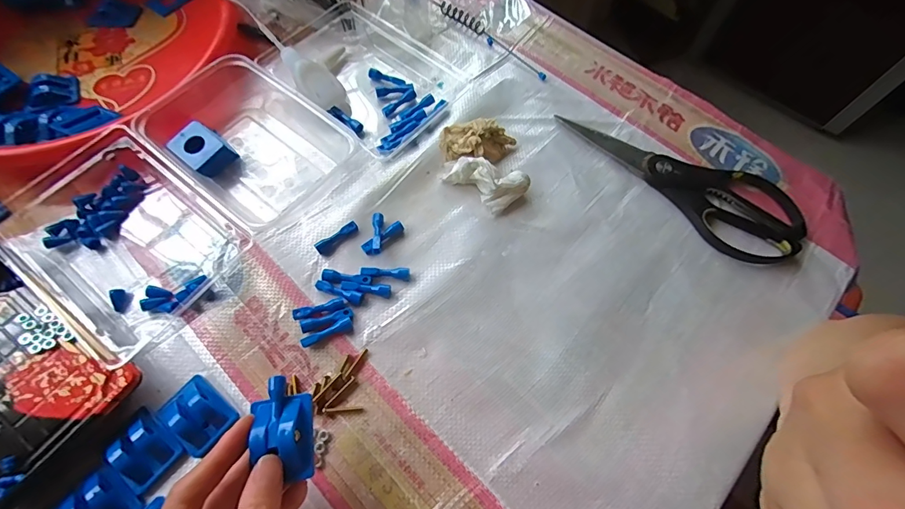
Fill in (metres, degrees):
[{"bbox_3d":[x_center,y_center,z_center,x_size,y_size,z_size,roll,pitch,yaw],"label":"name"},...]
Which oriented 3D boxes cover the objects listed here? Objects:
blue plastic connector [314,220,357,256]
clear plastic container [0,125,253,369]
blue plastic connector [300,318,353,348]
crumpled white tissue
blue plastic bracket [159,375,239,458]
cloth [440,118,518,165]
[{"bbox_3d":[-0.093,-0.013,0.335,0.036,0.008,0.009,-37,71,-17],"label":"blue plastic connector"},{"bbox_3d":[-0.255,-0.019,0.322,0.183,0.031,0.122,37,69,15],"label":"clear plastic container"},{"bbox_3d":[-0.090,0.057,0.301,0.037,0.008,0.008,-23,67,-12],"label":"blue plastic connector"},{"bbox_3d":[0.027,-0.066,0.353,0.068,0.027,0.036,37,69,15],"label":"crumpled white tissue"},{"bbox_3d":[-0.169,0.103,0.273,0.044,0.016,0.033,41,70,16],"label":"blue plastic bracket"},{"bbox_3d":[0.023,-0.100,0.370,0.065,0.026,0.039,4,64,0],"label":"cloth"}]

